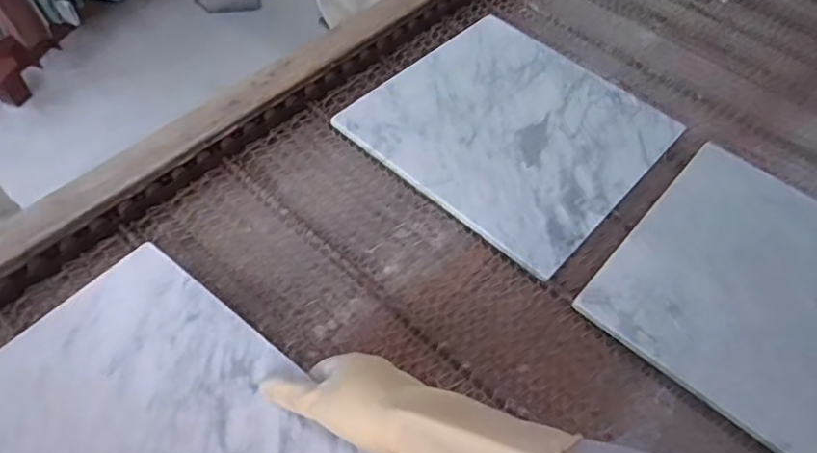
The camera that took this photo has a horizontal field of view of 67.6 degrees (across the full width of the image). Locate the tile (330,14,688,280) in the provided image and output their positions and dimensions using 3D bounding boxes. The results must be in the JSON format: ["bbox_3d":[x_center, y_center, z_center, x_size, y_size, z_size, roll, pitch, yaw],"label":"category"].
[{"bbox_3d":[0.126,-0.123,0.715,0.295,0.014,0.306,38,59,20],"label":"tile"}]

